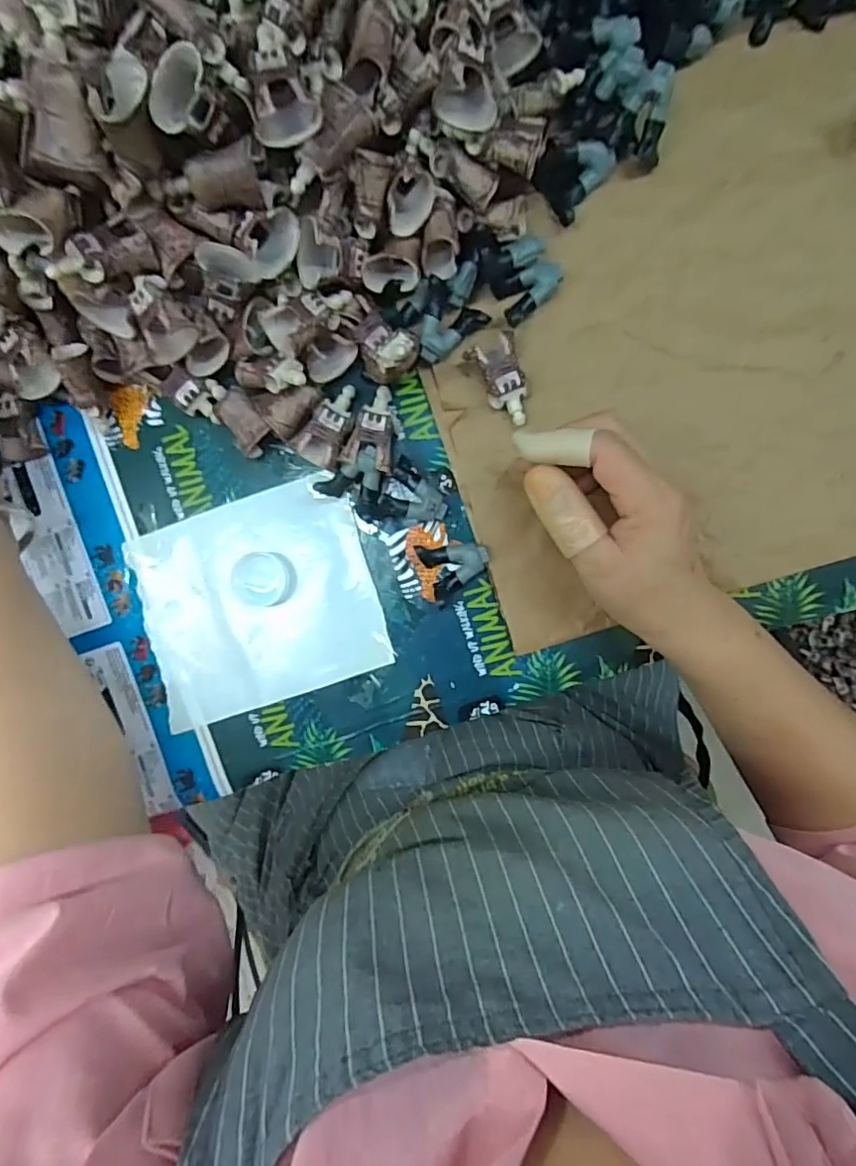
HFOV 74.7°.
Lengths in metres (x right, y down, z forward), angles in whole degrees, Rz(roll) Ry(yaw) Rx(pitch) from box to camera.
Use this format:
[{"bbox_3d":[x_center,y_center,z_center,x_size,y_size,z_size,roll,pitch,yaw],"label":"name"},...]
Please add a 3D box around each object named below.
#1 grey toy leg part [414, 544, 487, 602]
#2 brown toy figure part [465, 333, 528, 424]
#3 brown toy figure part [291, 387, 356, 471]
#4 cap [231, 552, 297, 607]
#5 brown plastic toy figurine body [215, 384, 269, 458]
[{"bbox_3d":[0.016,-0.011,0.324,0.037,0.015,0.032,-21,92,5],"label":"grey toy leg part"},{"bbox_3d":[0.043,-0.112,0.314,0.027,0.018,0.047,-26,91,5],"label":"brown toy figure part"},{"bbox_3d":[-0.054,-0.090,0.320,0.026,0.015,0.047,31,95,2],"label":"brown toy figure part"},{"bbox_3d":[-0.096,-0.002,0.330,0.034,0.008,0.031,5,94,4],"label":"cap"},{"bbox_3d":[-0.106,-0.094,0.325,0.022,0.019,0.035,-39,90,5],"label":"brown plastic toy figurine body"}]

